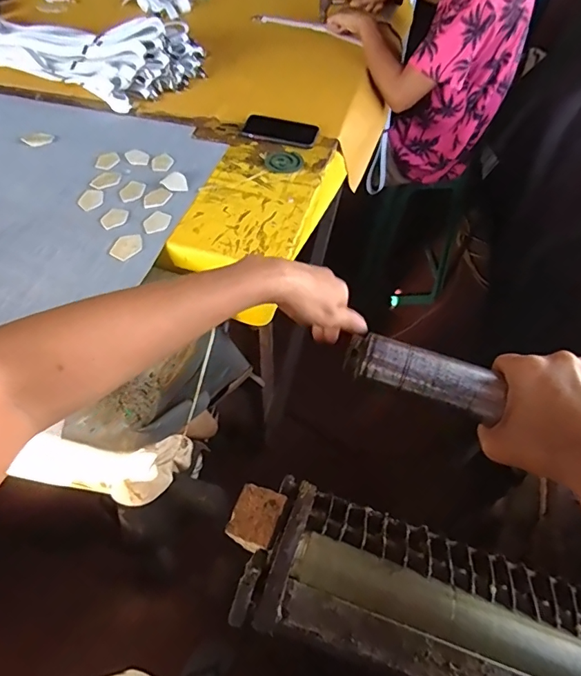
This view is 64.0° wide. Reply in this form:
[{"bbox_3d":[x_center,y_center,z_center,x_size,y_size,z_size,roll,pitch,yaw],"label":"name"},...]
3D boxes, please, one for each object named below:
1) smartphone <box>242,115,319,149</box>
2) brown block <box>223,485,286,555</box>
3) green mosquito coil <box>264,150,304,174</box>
[{"bbox_3d":[-0.019,-0.422,0.946,0.147,0.009,0.081,14,54,7],"label":"smartphone"},{"bbox_3d":[-0.027,0.137,0.357,0.036,0.013,0.043,21,55,12],"label":"brown block"},{"bbox_3d":[-0.012,-0.334,0.882,0.072,0.004,0.073,2,54,-2],"label":"green mosquito coil"}]

